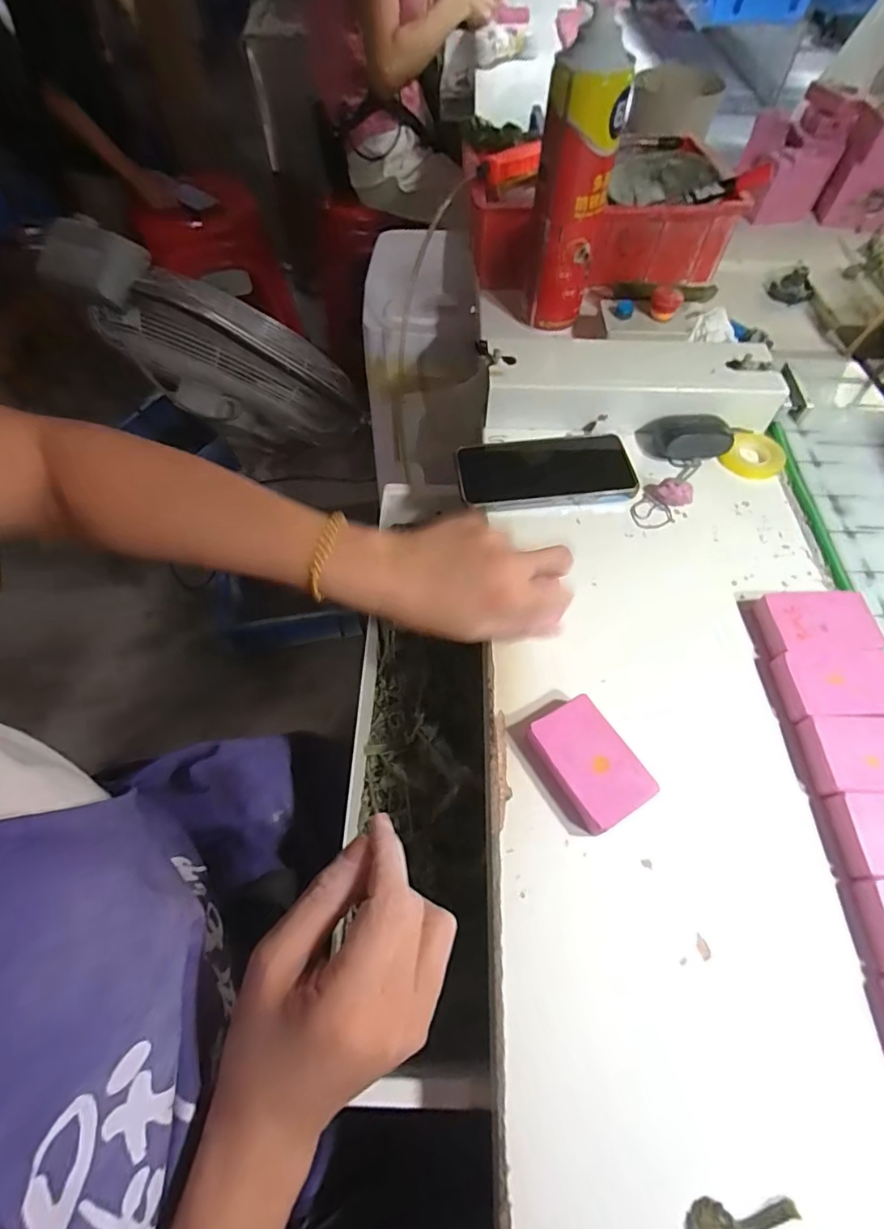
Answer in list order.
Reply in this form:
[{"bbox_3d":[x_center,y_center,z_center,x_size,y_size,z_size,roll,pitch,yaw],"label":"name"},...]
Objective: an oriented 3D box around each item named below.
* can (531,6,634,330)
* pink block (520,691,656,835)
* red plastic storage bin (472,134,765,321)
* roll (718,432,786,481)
[{"bbox_3d":[0.117,-0.383,0.464,0.060,0.206,0.067,8,59,4],"label":"can"},{"bbox_3d":[0.086,0.088,0.304,0.048,0.022,0.070,-28,63,-17],"label":"pink block"},{"bbox_3d":[0.175,-0.433,0.575,0.280,0.105,0.176,-14,60,-9],"label":"red plastic storage bin"},{"bbox_3d":[0.275,-0.139,0.448,0.046,0.010,0.054,35,64,18],"label":"roll"}]

